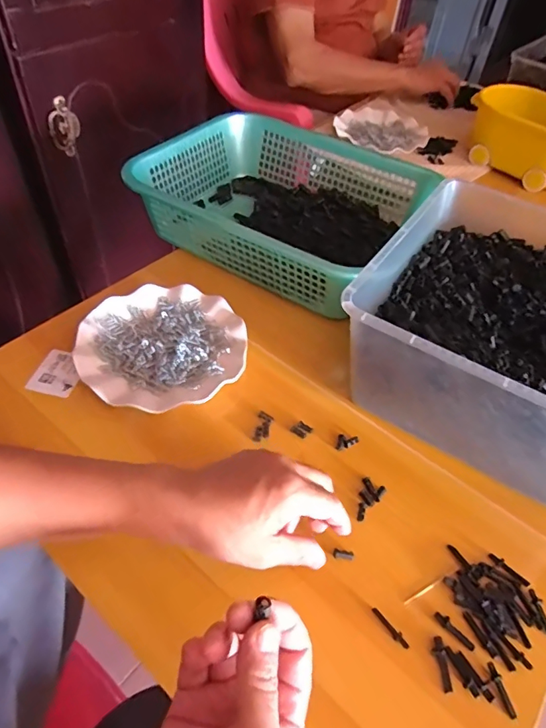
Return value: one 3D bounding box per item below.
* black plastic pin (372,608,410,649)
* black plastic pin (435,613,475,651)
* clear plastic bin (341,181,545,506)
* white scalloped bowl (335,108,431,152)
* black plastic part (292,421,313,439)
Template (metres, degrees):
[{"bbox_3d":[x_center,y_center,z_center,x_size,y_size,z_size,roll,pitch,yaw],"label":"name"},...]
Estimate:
[{"bbox_3d":[0.092,0.204,0.368,0.007,0.004,0.035,-27,56,-25],"label":"black plastic pin"},{"bbox_3d":[0.142,0.207,0.369,0.008,0.004,0.034,-34,60,-29],"label":"black plastic pin"},{"bbox_3d":[0.254,-0.030,0.499,0.292,0.141,0.302,29,53,19],"label":"clear plastic bin"},{"bbox_3d":[0.216,-0.462,0.939,0.161,0.020,0.173,3,49,-3],"label":"white scalloped bowl"},{"bbox_3d":[0.030,0.066,0.483,0.017,0.004,0.016,31,53,21],"label":"black plastic part"}]

